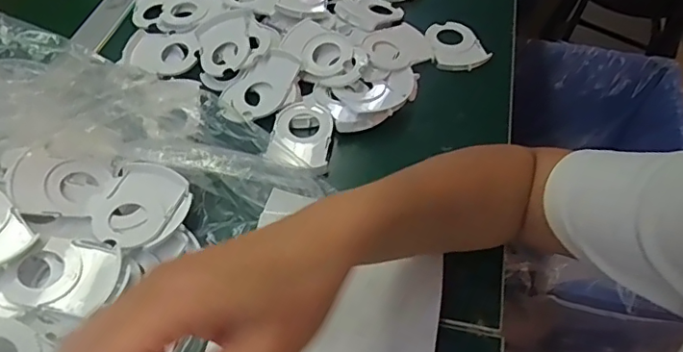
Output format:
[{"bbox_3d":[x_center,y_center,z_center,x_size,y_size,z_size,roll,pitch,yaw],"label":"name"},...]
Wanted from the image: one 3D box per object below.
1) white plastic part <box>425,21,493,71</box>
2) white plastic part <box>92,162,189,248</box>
[{"bbox_3d":[0.127,-0.146,0.602,0.060,0.013,0.074,-9,50,-6],"label":"white plastic part"},{"bbox_3d":[-0.166,0.021,0.442,0.058,0.010,0.077,18,53,16],"label":"white plastic part"}]

